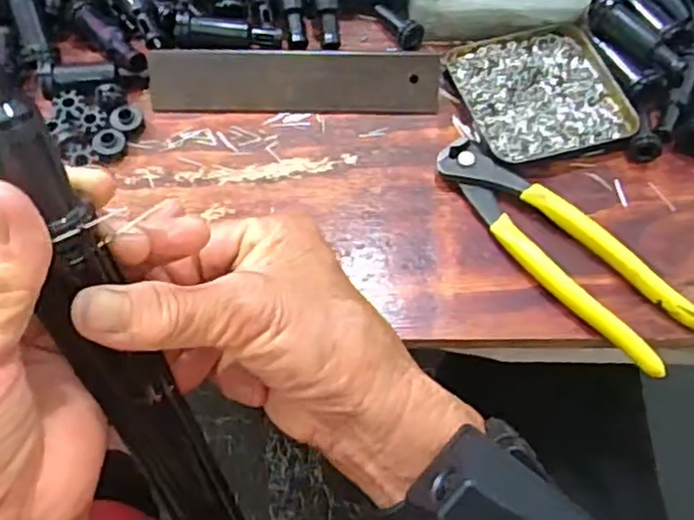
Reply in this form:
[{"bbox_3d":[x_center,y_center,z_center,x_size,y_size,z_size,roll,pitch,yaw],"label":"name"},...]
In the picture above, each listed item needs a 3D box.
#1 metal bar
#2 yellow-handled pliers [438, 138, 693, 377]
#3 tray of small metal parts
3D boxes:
[{"bbox_3d":[-0.032,-0.110,0.430,0.175,0.036,0.008,1,20,1],"label":"metal bar"},{"bbox_3d":[0.115,-0.008,0.386,0.042,0.015,0.164,-40,70,-18],"label":"yellow-handled pliers"},{"bbox_3d":[0.120,-0.106,0.435,0.096,0.009,0.092,-12,64,-7],"label":"tray of small metal parts"}]

